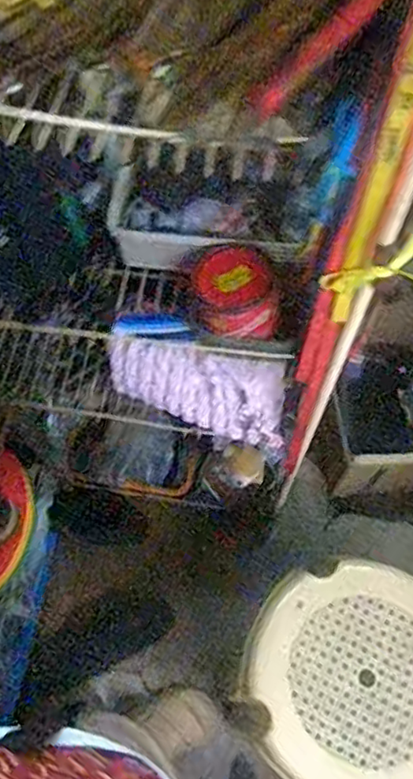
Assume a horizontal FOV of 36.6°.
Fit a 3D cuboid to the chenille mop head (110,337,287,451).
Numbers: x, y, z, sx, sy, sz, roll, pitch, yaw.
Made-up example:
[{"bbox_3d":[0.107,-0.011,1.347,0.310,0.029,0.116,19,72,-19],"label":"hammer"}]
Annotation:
[{"bbox_3d":[-0.008,-0.017,0.974,0.289,0.157,0.075,20,36,16],"label":"chenille mop head"}]

